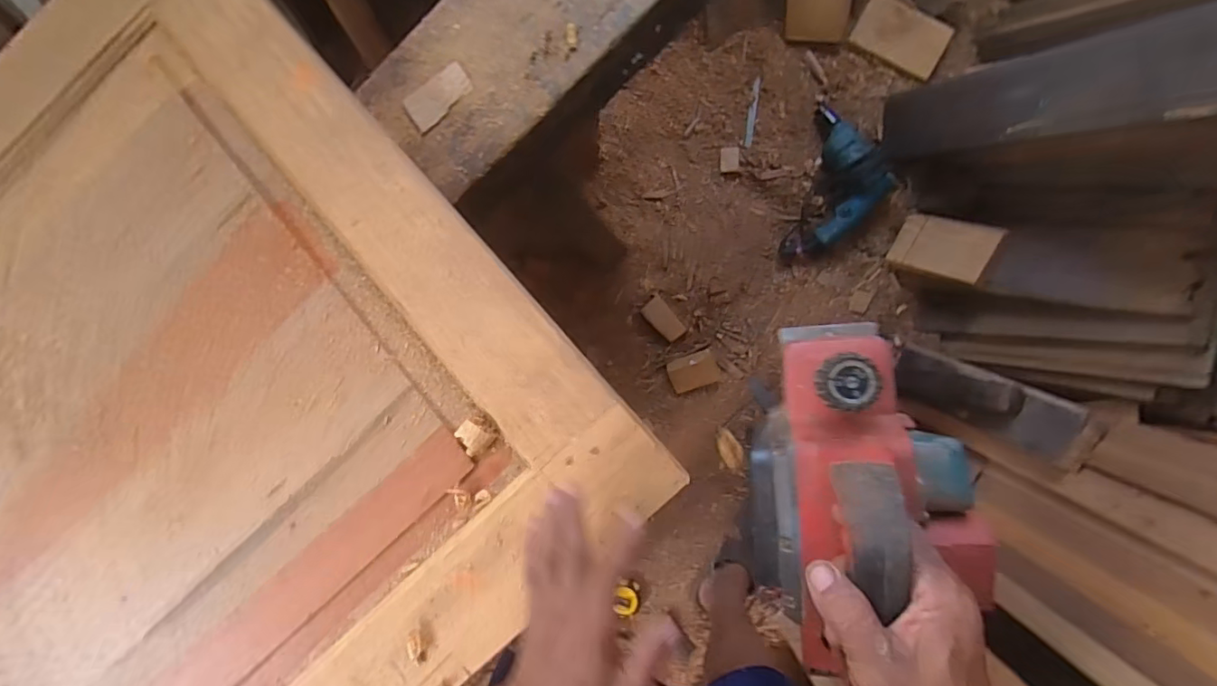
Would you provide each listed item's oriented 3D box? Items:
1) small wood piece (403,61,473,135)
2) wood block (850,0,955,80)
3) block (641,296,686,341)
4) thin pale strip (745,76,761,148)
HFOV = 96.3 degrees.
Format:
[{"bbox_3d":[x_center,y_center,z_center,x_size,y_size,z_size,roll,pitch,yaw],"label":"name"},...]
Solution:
[{"bbox_3d":[-0.188,-0.273,0.603,0.077,0.006,0.044,-37,83,6],"label":"small wood piece"},{"bbox_3d":[0.557,-0.584,1.032,0.164,0.024,0.106,29,105,8],"label":"wood block"},{"bbox_3d":[0.116,-0.049,1.144,0.049,0.018,0.094,-44,82,5],"label":"block"},{"bbox_3d":[0.296,-0.472,1.118,0.015,0.004,0.136,8,100,8],"label":"thin pale strip"}]

